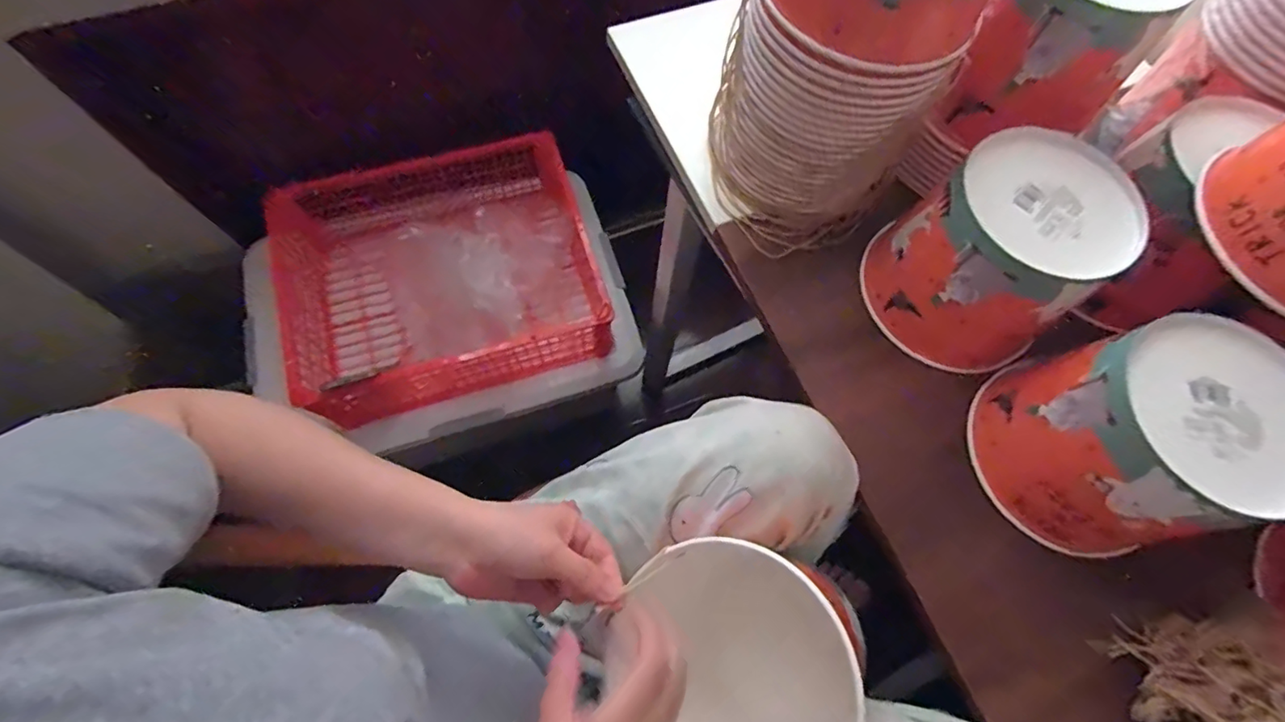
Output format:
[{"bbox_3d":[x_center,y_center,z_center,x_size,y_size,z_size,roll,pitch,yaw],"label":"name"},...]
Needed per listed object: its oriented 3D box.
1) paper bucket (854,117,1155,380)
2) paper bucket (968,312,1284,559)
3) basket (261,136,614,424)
[{"bbox_3d":[0.275,-0.082,0.443,0.133,0.144,0.138,-40,75,-16],"label":"paper bucket"},{"bbox_3d":[0.337,0.057,0.397,0.126,0.153,0.143,-34,74,-14],"label":"paper bucket"},{"bbox_3d":[-0.312,-0.126,0.852,0.468,0.147,0.368,-20,71,-10],"label":"basket"}]

